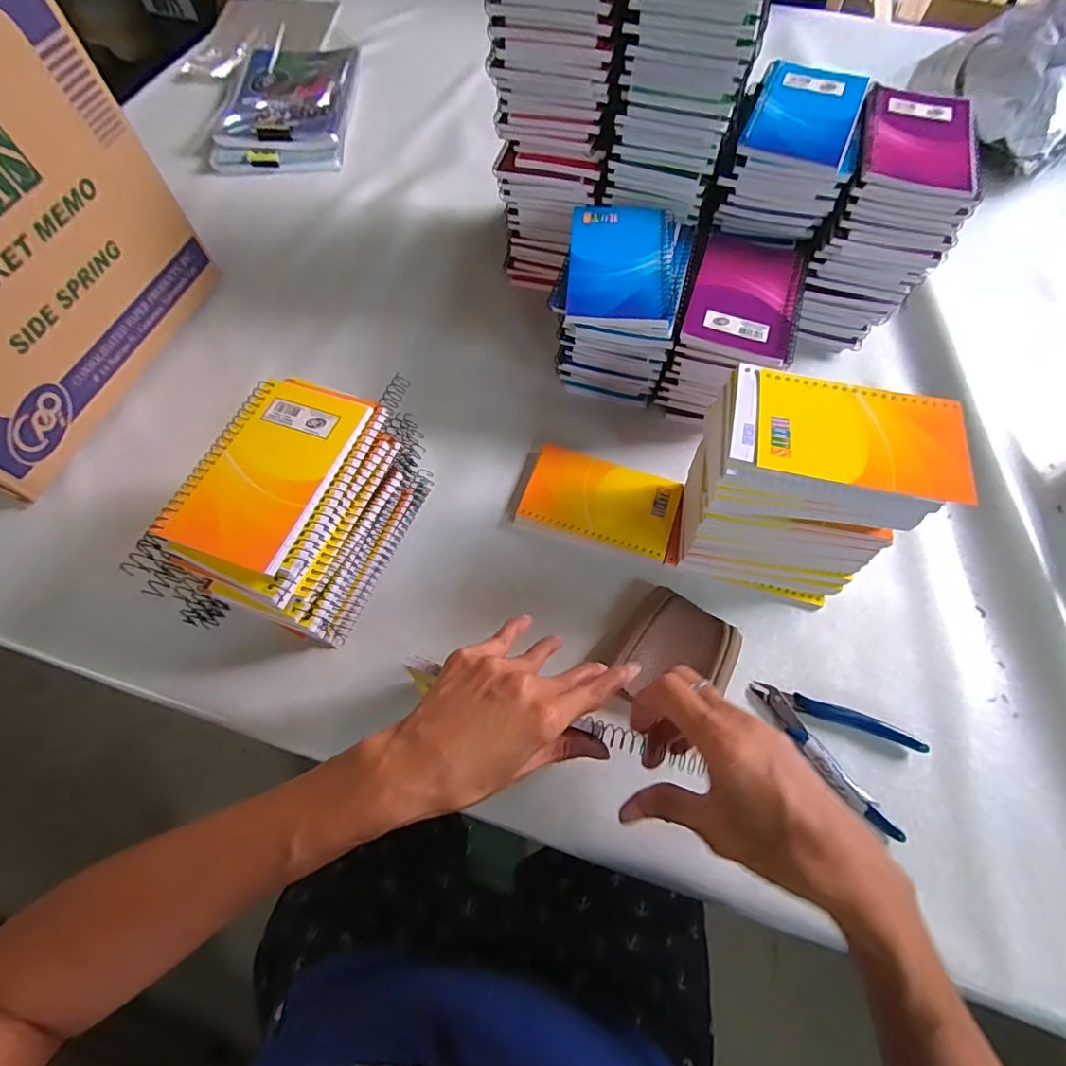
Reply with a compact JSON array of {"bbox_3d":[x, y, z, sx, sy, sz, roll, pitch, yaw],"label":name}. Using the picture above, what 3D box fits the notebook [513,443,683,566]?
[{"bbox_3d":[0.059,-0.027,0.467,0.128,0.011,0.080,17,65,7],"label":"notebook"}]

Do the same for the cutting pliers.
[{"bbox_3d":[0.216,0.147,0.381,0.117,0.010,0.068,35,68,14],"label":"cutting pliers"}]

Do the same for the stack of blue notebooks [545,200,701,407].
[{"bbox_3d":[0.077,-0.199,0.489,0.102,0.120,0.136,13,65,5],"label":"stack of blue notebooks"}]

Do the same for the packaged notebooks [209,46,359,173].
[{"bbox_3d":[-0.324,-0.568,0.707,0.163,0.026,0.245,-1,64,-2],"label":"packaged notebooks"}]

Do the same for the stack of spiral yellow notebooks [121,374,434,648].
[{"bbox_3d":[-0.165,-0.016,0.391,0.106,0.130,0.186,19,65,8],"label":"stack of spiral yellow notebooks"}]

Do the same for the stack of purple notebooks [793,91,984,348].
[{"bbox_3d":[0.315,-0.281,0.502,0.098,0.169,0.126,17,65,7],"label":"stack of purple notebooks"}]

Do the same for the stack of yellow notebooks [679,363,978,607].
[{"bbox_3d":[0.192,-0.028,0.395,0.154,0.142,0.099,14,65,6],"label":"stack of yellow notebooks"}]

